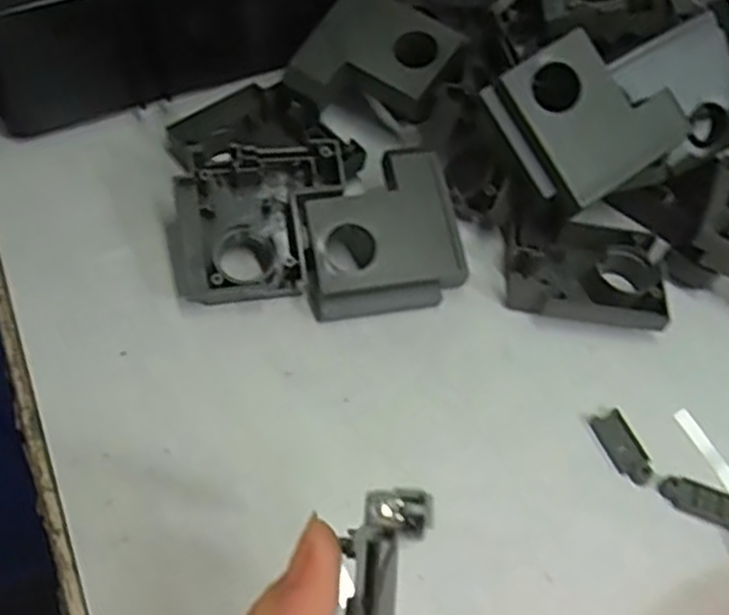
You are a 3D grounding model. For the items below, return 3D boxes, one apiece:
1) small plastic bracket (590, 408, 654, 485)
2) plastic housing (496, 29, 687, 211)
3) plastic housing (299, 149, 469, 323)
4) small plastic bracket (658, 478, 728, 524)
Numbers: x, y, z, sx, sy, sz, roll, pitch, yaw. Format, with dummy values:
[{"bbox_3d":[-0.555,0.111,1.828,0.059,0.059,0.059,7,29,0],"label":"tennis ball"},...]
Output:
[{"bbox_3d":[0.117,0.063,0.343,0.016,0.004,0.035,-16,58,-15],"label":"small plastic bracket"},{"bbox_3d":[0.111,-0.094,0.368,0.069,0.019,0.073,-31,89,-6],"label":"plastic housing"},{"bbox_3d":[0.007,-0.037,0.376,0.074,0.023,0.076,-11,78,-9],"label":"plastic housing"},{"bbox_3d":[0.146,0.083,0.331,0.034,0.004,0.013,18,56,9],"label":"small plastic bracket"}]

